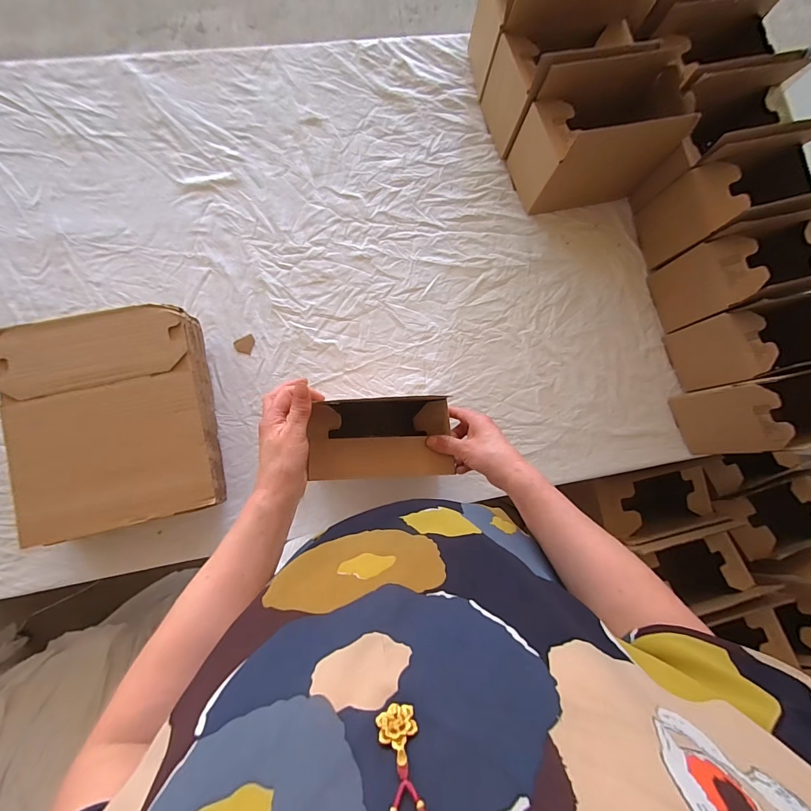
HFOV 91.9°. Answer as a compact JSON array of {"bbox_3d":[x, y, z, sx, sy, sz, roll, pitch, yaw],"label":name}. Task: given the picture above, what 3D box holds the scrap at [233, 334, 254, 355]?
[{"bbox_3d":[-0.260,-0.100,0.633,0.029,0.004,0.032,12,84,-5],"label":"scrap"}]

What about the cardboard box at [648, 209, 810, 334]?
[{"bbox_3d":[0.549,-0.213,0.638,0.189,0.178,0.113,-14,87,-7],"label":"cardboard box"}]

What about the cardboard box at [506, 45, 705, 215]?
[{"bbox_3d":[0.306,-0.426,0.638,0.207,0.184,0.122,-16,87,-7],"label":"cardboard box"}]

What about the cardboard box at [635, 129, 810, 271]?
[{"bbox_3d":[0.525,-0.326,0.645,0.188,0.185,0.115,-16,87,-7],"label":"cardboard box"}]

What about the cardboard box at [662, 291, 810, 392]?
[{"bbox_3d":[0.569,-0.104,0.629,0.189,0.175,0.105,-14,87,-7],"label":"cardboard box"}]

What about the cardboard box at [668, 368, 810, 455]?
[{"bbox_3d":[0.577,0.006,0.618,0.202,0.190,0.117,-11,86,-7],"label":"cardboard box"}]

